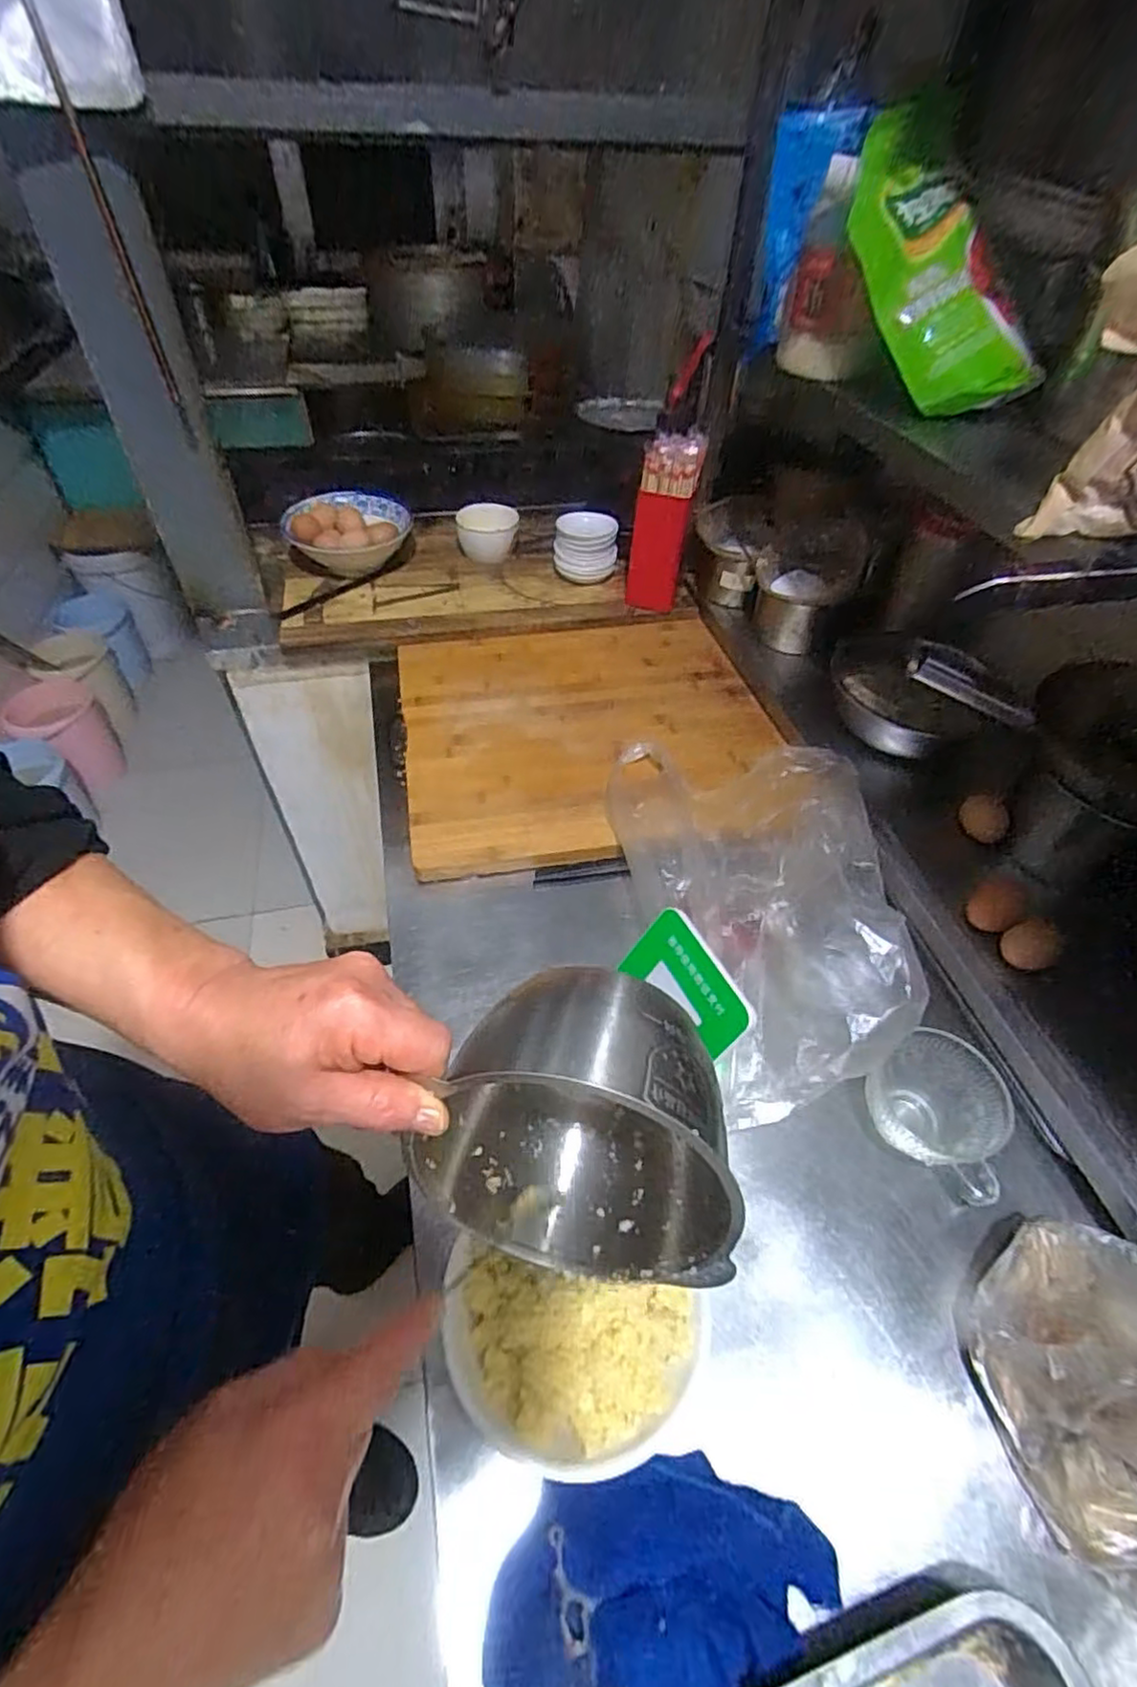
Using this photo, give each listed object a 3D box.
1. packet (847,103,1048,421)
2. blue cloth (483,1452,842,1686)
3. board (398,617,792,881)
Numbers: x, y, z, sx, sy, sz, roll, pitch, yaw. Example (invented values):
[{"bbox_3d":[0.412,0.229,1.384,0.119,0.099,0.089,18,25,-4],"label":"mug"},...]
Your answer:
[{"bbox_3d":[0.294,-0.478,0.557,0.116,0.065,0.256,-35,100,-28],"label":"packet"},{"bbox_3d":[0.050,0.402,0.367,0.186,0.044,0.092,-12,51,-12],"label":"blue cloth"},{"bbox_3d":[0.025,-0.148,0.853,0.461,0.036,0.434,-8,50,-8],"label":"board"}]

